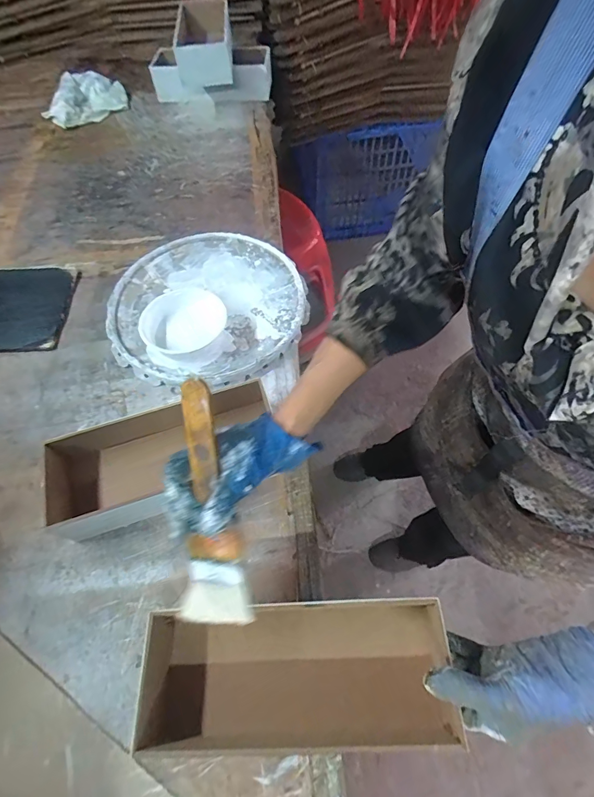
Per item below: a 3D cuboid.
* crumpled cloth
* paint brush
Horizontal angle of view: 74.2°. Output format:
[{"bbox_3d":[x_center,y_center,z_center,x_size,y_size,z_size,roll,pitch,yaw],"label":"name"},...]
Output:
[{"bbox_3d":[-0.483,-0.680,0.887,0.187,0.048,0.144,-23,63,-10],"label":"crumpled cloth"},{"bbox_3d":[-0.079,0.091,0.327,0.059,0.020,0.214,-5,105,-1],"label":"paint brush"}]

